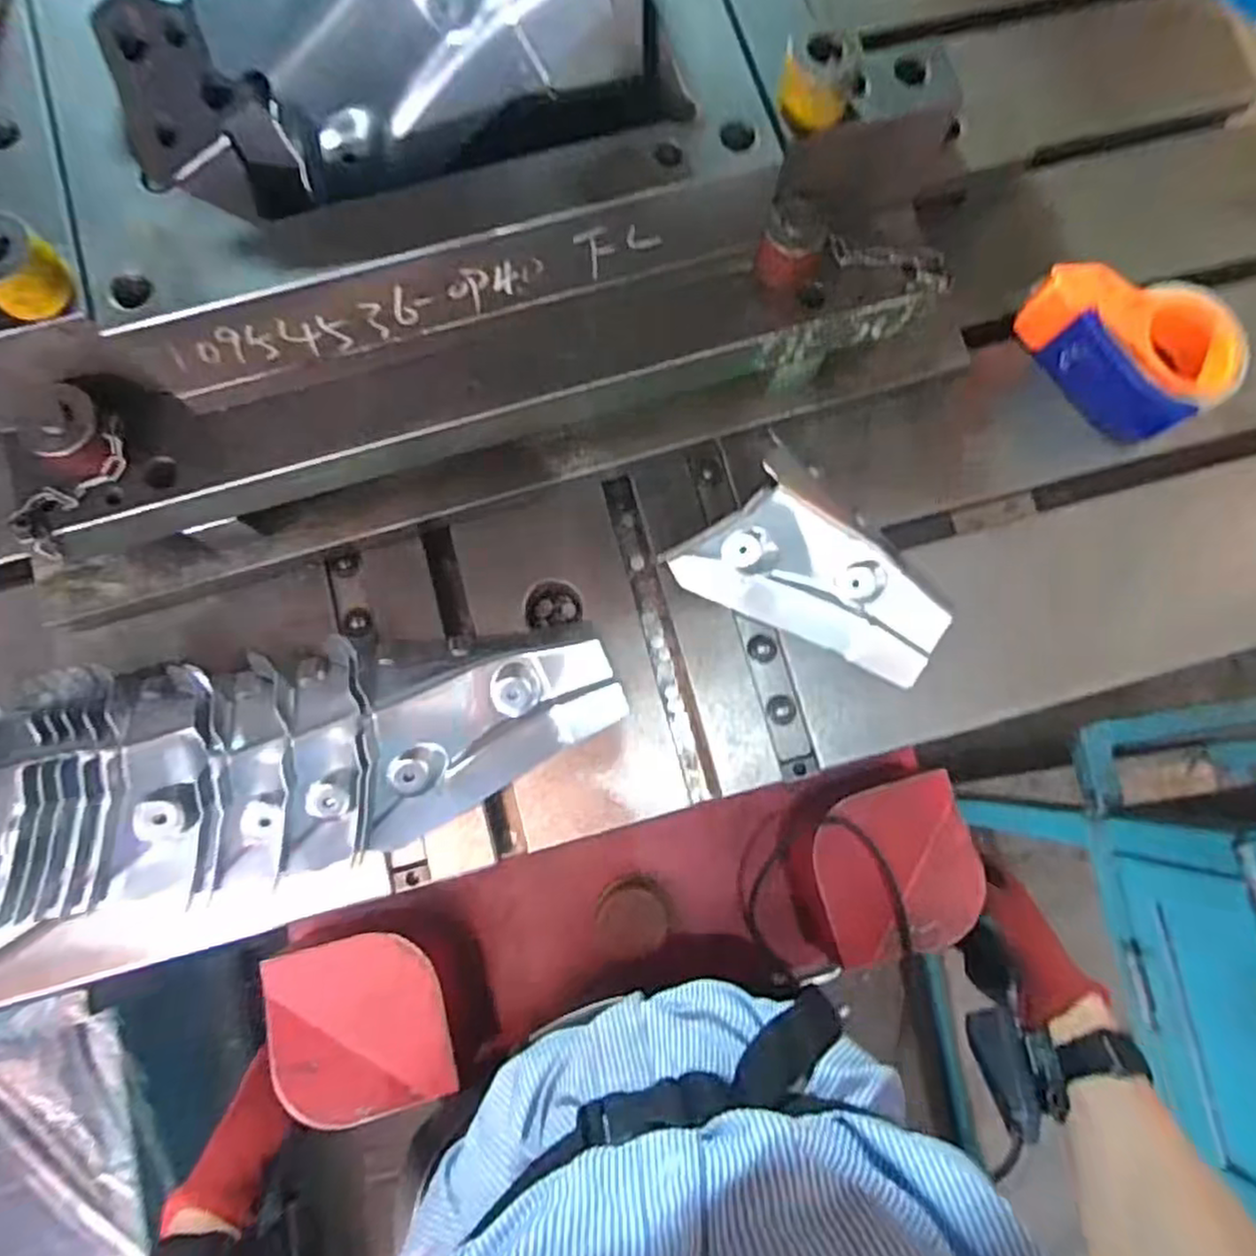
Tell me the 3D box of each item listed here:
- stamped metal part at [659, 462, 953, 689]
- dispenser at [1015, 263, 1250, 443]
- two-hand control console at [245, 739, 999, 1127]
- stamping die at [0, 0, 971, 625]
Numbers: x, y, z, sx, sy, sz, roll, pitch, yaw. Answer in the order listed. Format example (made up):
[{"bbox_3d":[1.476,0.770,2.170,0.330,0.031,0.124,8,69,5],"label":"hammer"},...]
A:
[{"bbox_3d":[0.143,-0.040,0.537,0.208,0.051,0.095,27,80,4],"label":"stamped metal part"},{"bbox_3d":[0.407,-0.231,0.568,0.112,0.064,0.147,-31,82,-6],"label":"dispenser"},{"bbox_3d":[0.002,0.235,0.564,0.513,0.118,0.131,-15,80,-5],"label":"two-hand control console"},{"bbox_3d":[-0.151,-0.269,0.450,0.643,0.258,0.314,-17,81,-4],"label":"stamping die"}]

